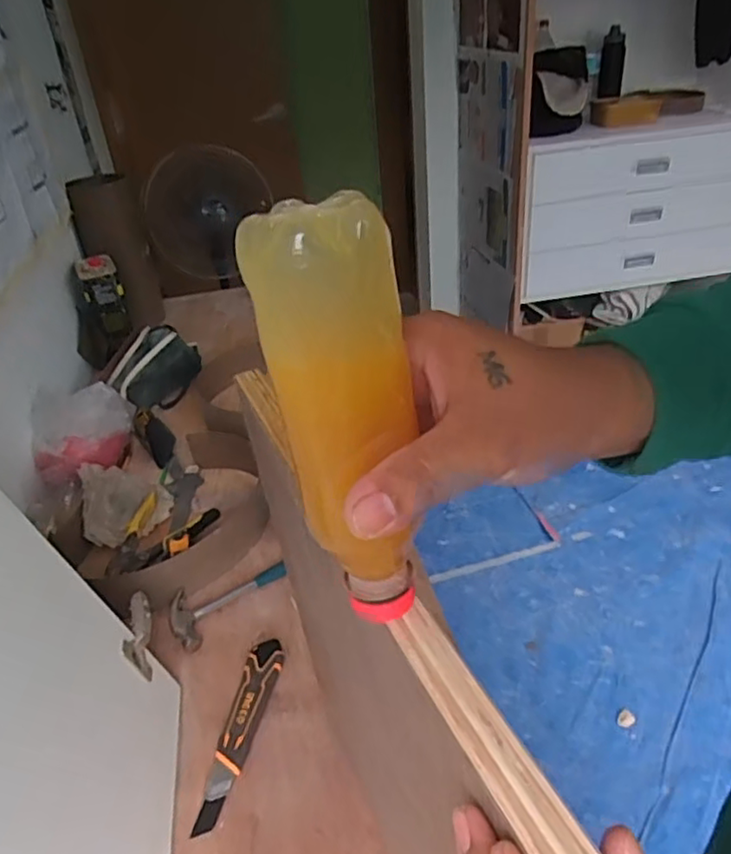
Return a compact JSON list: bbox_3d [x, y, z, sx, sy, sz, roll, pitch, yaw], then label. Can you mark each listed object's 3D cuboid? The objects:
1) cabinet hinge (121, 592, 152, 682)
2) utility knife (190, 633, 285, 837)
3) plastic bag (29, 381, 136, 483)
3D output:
[{"bbox_3d":[-0.272,0.243,0.772,0.021,0.052,0.114,-11,33,-9],"label":"cabinet hinge"},{"bbox_3d":[-0.151,0.349,0.757,0.050,0.022,0.231,4,34,14],"label":"utility knife"},{"bbox_3d":[-0.532,0.003,1.203,0.173,0.127,0.199,-13,34,-12],"label":"plastic bag"}]

